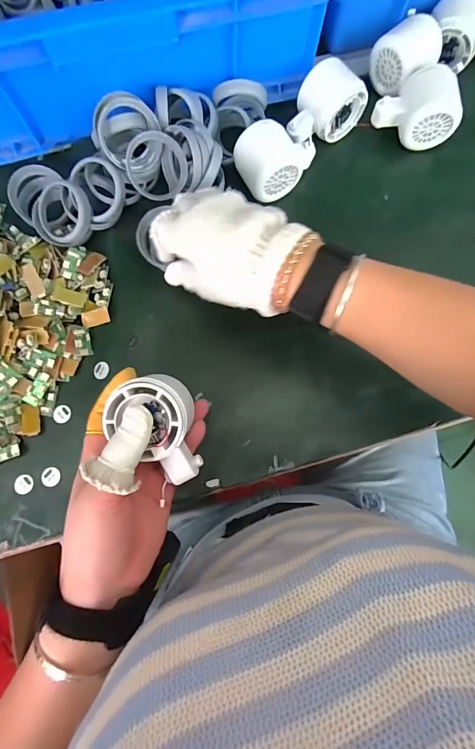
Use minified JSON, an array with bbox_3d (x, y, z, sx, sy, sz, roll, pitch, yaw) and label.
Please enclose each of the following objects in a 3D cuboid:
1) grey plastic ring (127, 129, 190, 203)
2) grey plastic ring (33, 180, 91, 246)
[{"bbox_3d":[-0.081,-0.208,0.364,0.060,0.013,0.060,-8,113,-19],"label":"grey plastic ring"},{"bbox_3d":[-0.176,-0.163,0.369,0.063,0.018,0.062,2,100,14],"label":"grey plastic ring"}]

